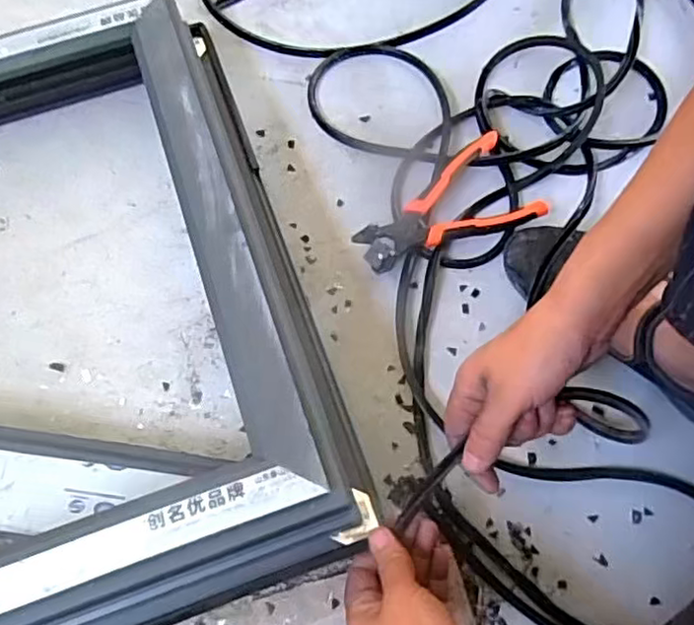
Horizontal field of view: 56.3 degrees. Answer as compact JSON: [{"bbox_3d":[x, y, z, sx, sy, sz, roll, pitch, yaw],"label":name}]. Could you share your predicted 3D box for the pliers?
[{"bbox_3d":[0.090,-0.085,0.596,0.164,0.035,0.089,-31,73,-11],"label":"pliers"}]

